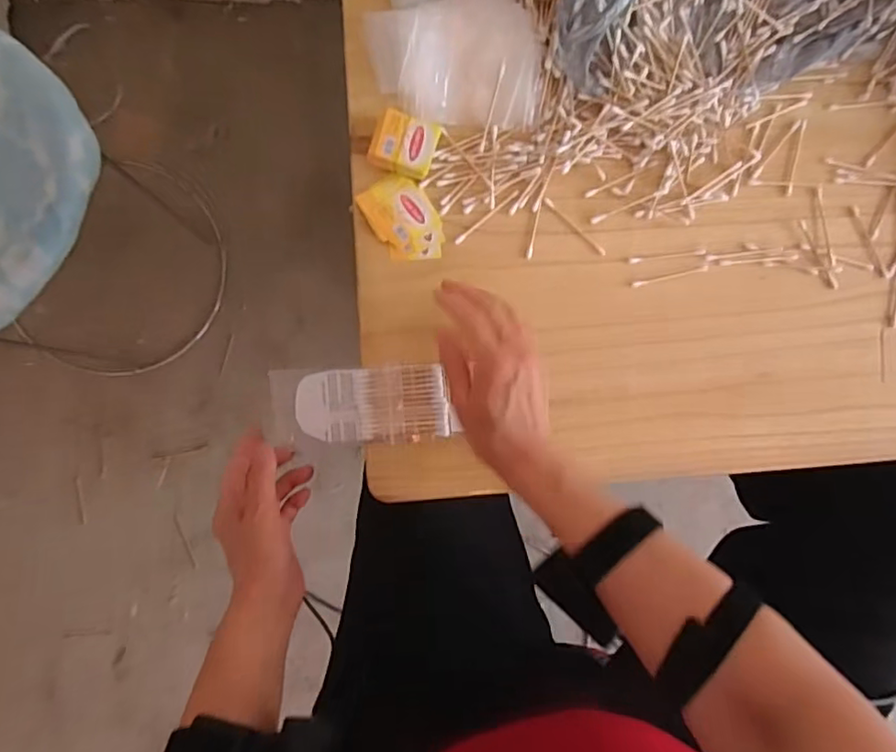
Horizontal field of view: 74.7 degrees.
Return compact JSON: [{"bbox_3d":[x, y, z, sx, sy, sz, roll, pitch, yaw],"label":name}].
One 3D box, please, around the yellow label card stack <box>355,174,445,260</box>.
[{"bbox_3d":[-0.036,-0.130,0.489,0.052,0.005,0.075,-32,91,-7],"label":"yellow label card stack"}]

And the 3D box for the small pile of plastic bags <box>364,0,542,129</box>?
[{"bbox_3d":[0.007,-0.262,0.484,0.133,0.030,0.104,-6,88,-7],"label":"small pile of plastic bags"}]

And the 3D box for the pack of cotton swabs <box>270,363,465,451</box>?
[{"bbox_3d":[-0.069,0.023,0.476,0.140,0.007,0.062,0,87,-7],"label":"pack of cotton swabs"}]

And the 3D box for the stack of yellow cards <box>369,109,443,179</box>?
[{"bbox_3d":[-0.035,-0.186,0.480,0.050,0.023,0.045,17,85,-5],"label":"stack of yellow cards"}]

